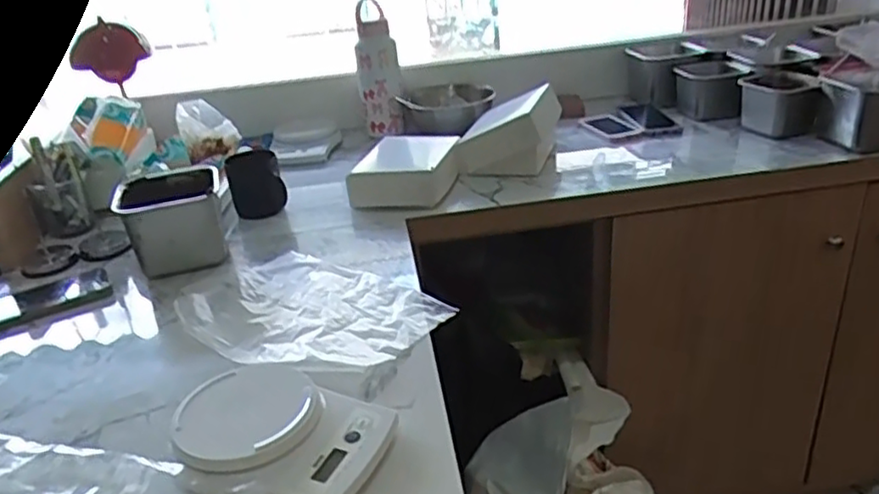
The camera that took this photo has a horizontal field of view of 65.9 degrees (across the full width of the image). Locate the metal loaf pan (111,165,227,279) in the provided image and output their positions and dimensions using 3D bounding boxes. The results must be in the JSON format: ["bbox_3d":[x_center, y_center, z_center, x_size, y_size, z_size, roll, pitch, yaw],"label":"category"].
[{"bbox_3d":[-0.369,-0.039,0.950,0.130,0.100,0.129,-13,28,-15],"label":"metal loaf pan"}]

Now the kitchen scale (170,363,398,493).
[{"bbox_3d":[-0.137,0.161,0.596,0.181,0.035,0.134,11,31,28],"label":"kitchen scale"}]

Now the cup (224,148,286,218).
[{"bbox_3d":[-0.293,-0.105,1.080,0.082,0.085,0.082,-13,28,-16],"label":"cup"}]

